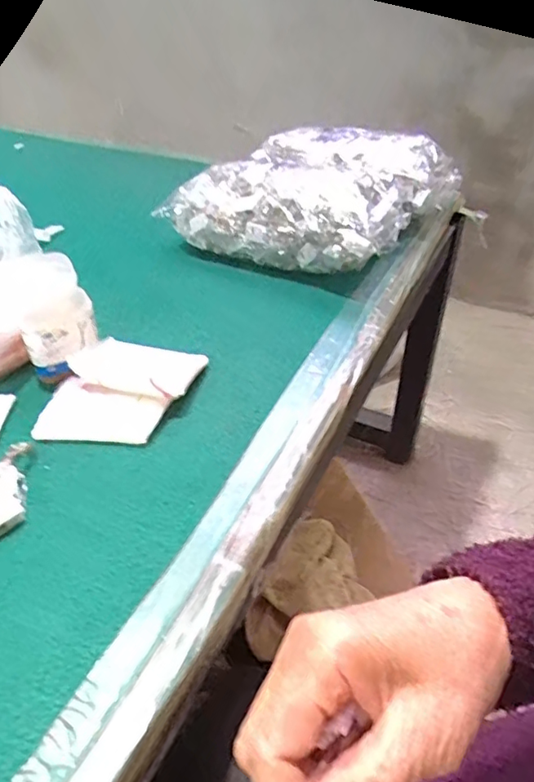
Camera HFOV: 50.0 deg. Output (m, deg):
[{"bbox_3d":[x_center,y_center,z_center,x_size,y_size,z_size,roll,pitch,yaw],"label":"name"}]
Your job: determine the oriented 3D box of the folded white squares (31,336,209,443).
[{"bbox_3d":[-0.128,-0.003,0.502,0.114,0.028,0.115,8,40,11],"label":"folded white squares"}]

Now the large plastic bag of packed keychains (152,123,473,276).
[{"bbox_3d":[0.067,-0.249,0.733,0.262,0.110,0.275,20,44,24],"label":"large plastic bag of packed keychains"}]

